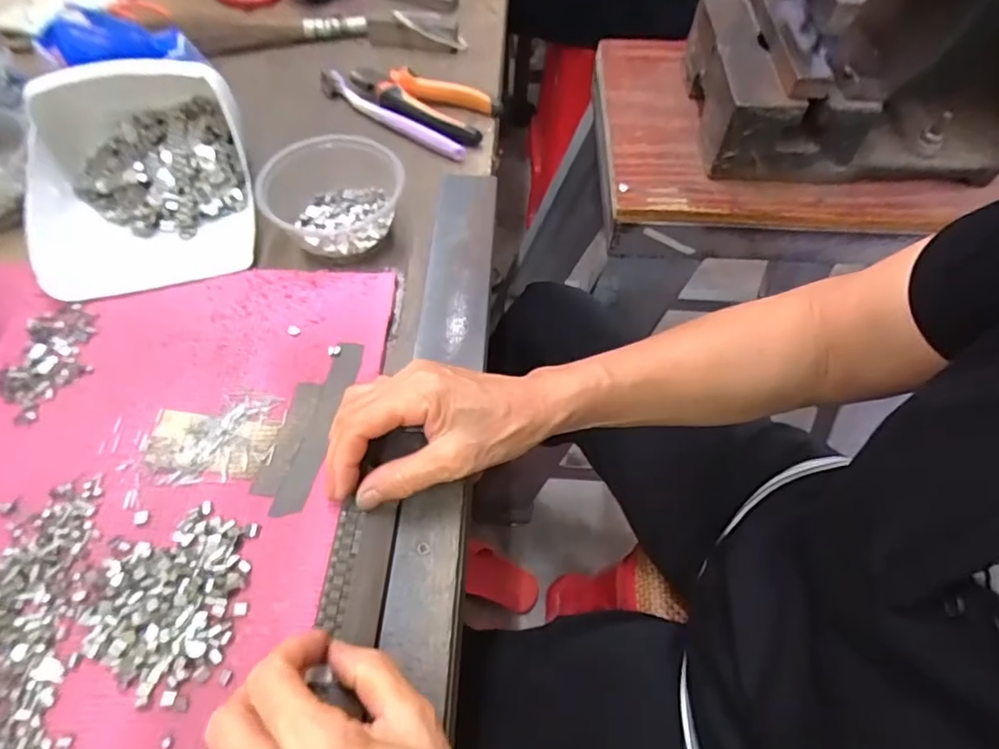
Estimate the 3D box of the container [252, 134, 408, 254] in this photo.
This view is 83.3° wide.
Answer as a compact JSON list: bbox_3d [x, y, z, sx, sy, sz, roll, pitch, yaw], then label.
[{"bbox_3d":[-0.128,-0.139,0.438,0.108,0.045,0.088,-11,60,-9],"label":"container"}]

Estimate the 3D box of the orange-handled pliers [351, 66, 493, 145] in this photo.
[{"bbox_3d":[-0.078,-0.257,0.530,0.139,0.021,0.064,18,60,8],"label":"orange-handled pliers"}]

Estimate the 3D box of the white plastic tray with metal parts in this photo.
[{"bbox_3d":[-0.281,-0.170,0.443,0.161,0.062,0.149,-3,87,-2],"label":"white plastic tray with metal parts"}]

